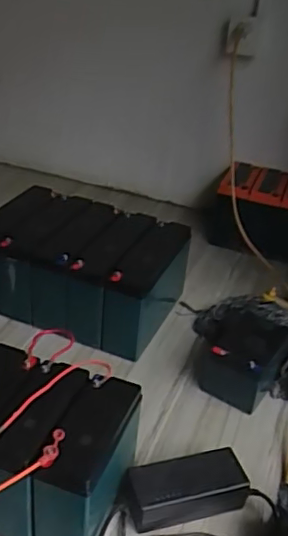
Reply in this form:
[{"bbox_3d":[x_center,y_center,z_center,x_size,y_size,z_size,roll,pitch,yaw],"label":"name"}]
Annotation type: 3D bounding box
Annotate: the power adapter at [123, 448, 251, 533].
[{"bbox_3d":[0.059,0.316,0.824,0.169,0.063,0.074,-7,34,-19],"label":"power adapter"}]

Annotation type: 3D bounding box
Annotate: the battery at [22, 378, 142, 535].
[{"bbox_3d":[-0.082,0.268,0.774,0.095,0.191,0.174,13,32,13],"label":"battery"}]

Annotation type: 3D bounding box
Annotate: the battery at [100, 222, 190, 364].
[{"bbox_3d":[0.011,0.038,1.166,0.084,0.178,0.272,15,33,16],"label":"battery"}]

